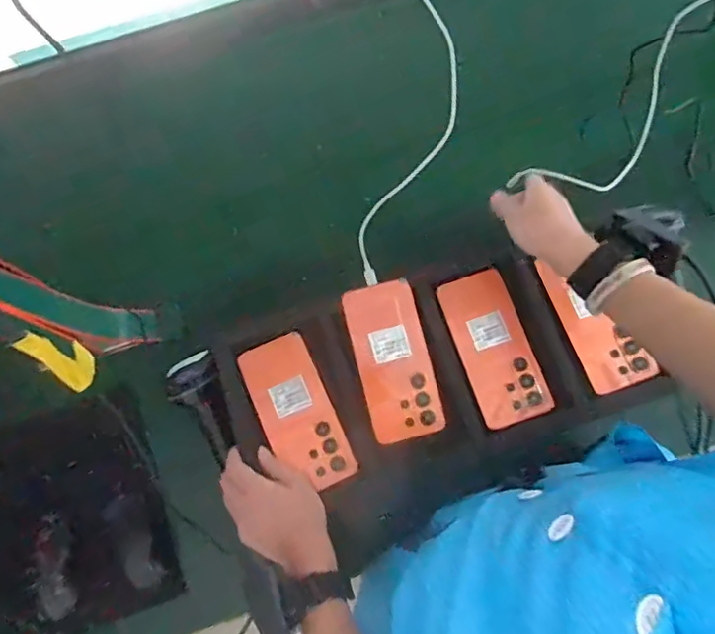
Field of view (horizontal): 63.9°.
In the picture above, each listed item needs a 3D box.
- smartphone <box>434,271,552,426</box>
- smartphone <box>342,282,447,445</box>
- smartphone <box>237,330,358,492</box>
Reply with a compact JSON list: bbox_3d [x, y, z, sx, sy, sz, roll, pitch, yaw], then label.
[{"bbox_3d":[0.153,0.033,0.640,0.078,0.009,0.168,-19,76,-4],"label":"smartphone"},{"bbox_3d":[0.039,0.047,0.624,0.078,0.007,0.168,-15,83,-2],"label":"smartphone"},{"bbox_3d":[-0.066,0.103,0.622,0.077,0.004,0.166,-24,76,-5],"label":"smartphone"}]

